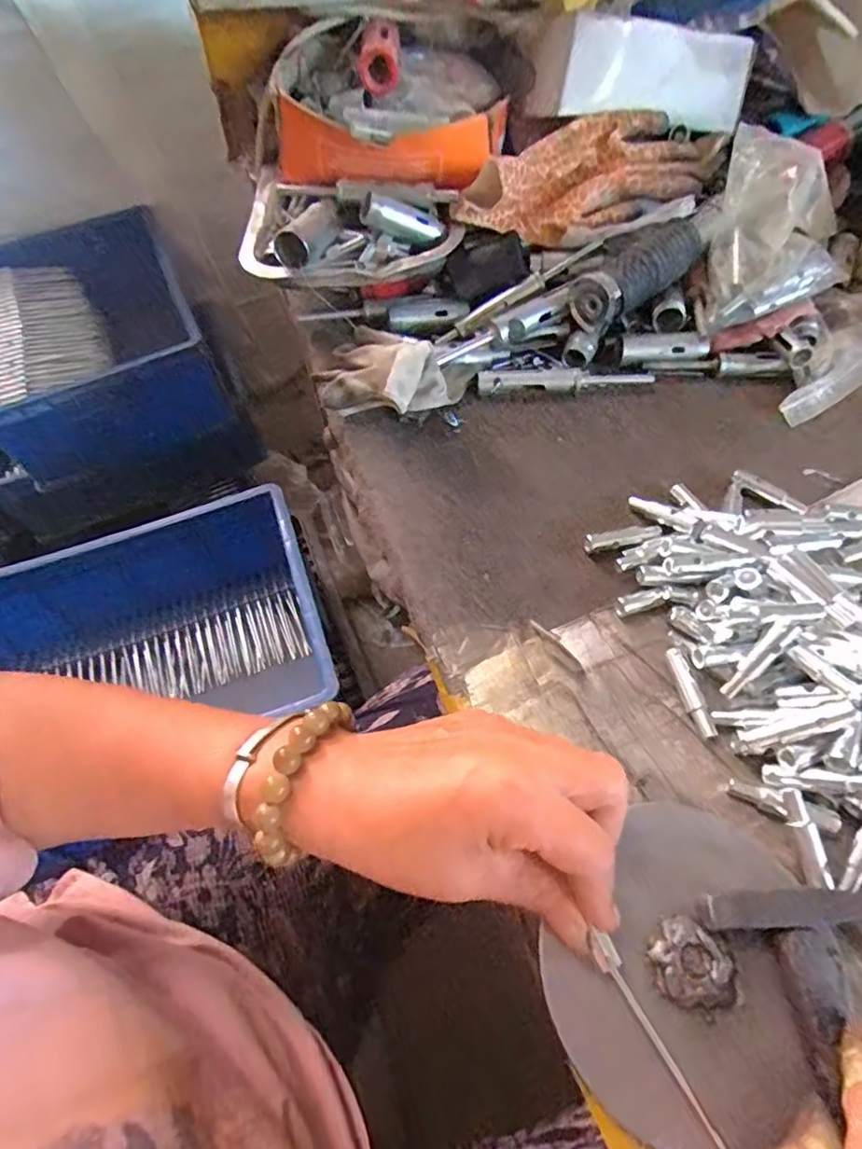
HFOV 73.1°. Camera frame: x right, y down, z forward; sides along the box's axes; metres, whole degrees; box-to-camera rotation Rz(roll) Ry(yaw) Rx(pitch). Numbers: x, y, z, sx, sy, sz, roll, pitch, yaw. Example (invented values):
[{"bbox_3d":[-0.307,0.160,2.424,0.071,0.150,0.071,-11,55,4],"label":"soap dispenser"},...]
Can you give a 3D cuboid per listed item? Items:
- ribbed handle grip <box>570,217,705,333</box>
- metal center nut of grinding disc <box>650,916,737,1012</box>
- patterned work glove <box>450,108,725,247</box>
[{"bbox_3d":[0.165,-0.237,0.452,0.122,0.040,0.041,-34,62,-3],"label":"ribbed handle grip"},{"bbox_3d":[0.113,0.169,0.249,0.034,0.006,0.032,-1,58,2],"label":"metal center nut of grinding disc"},{"bbox_3d":[0.133,-0.318,0.473,0.233,0.059,0.083,-9,58,-3],"label":"patterned work glove"}]

